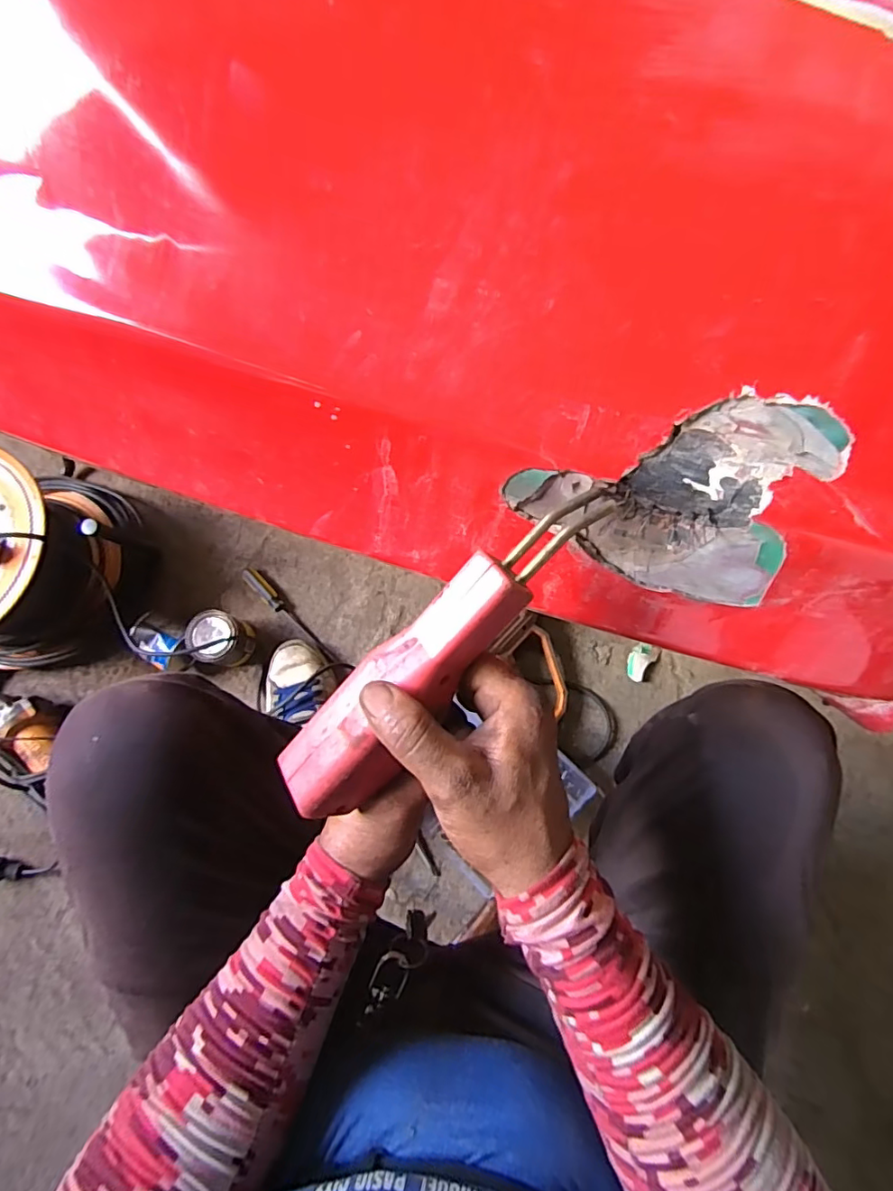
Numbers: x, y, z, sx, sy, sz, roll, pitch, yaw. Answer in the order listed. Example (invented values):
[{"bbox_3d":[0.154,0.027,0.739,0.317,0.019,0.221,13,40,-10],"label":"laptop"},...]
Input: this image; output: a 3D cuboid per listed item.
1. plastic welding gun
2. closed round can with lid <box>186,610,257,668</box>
[{"bbox_3d":[-0.001,0.028,0.285,0.048,0.034,0.221,45,100,10],"label":"plastic welding gun"},{"bbox_3d":[-0.329,0.061,0.799,0.071,0.089,0.071,-1,76,3],"label":"closed round can with lid"}]

